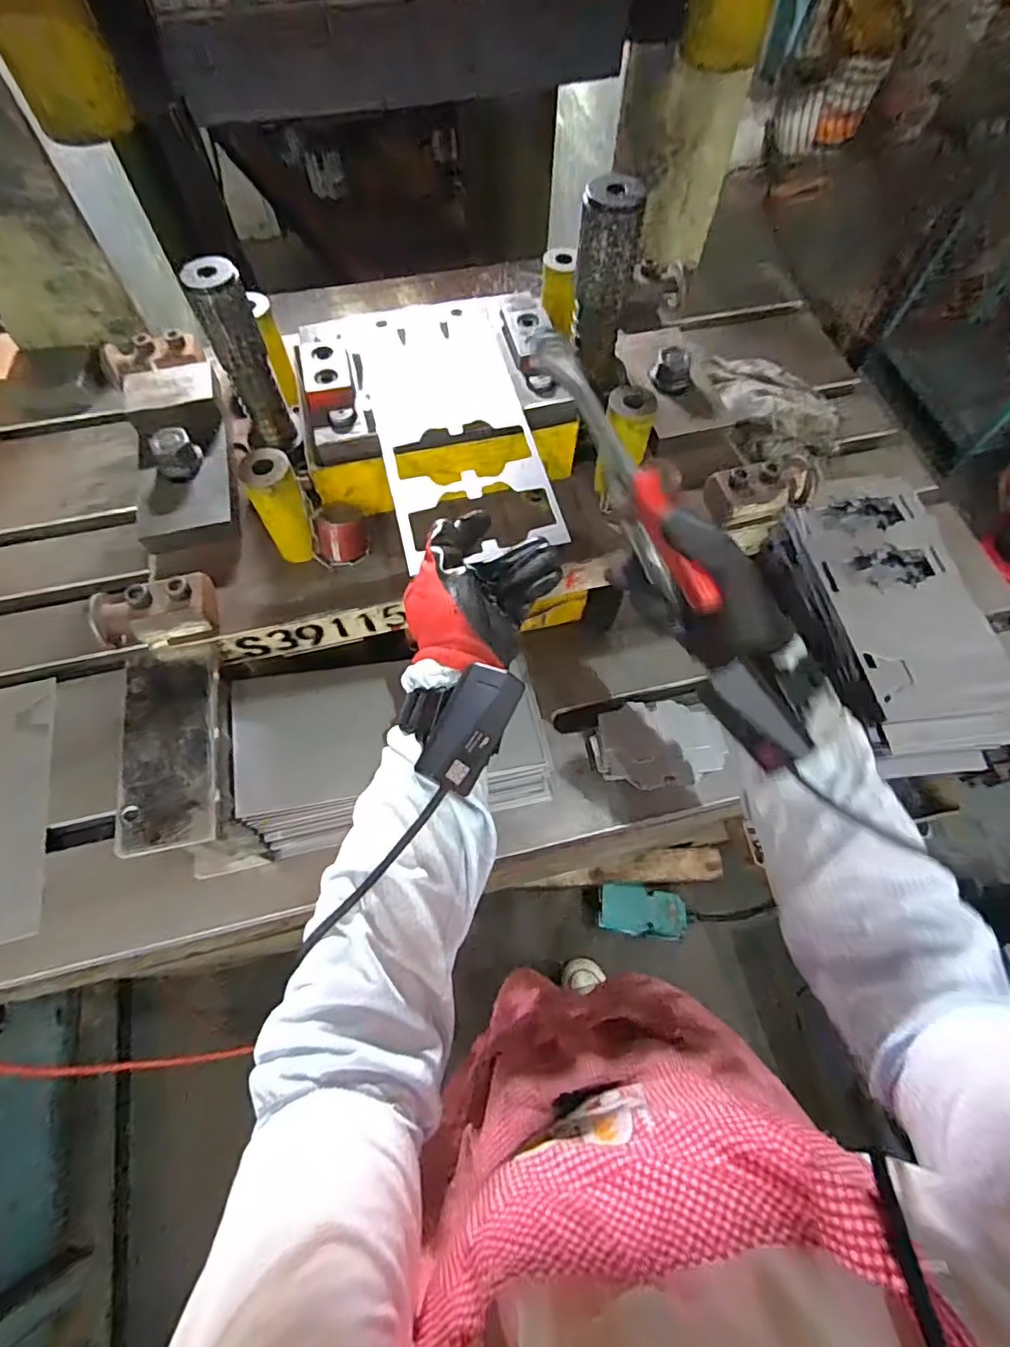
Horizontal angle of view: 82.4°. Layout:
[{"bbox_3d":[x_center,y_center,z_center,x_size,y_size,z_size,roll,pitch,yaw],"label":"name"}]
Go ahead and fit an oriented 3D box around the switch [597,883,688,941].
[{"bbox_3d":[0.302,0.521,1.262,0.194,0.041,0.098,6,65,3],"label":"switch"}]

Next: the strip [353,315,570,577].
[{"bbox_3d":[-0.042,-0.200,0.474,0.122,0.008,0.259,-13,65,-6],"label":"strip"}]

